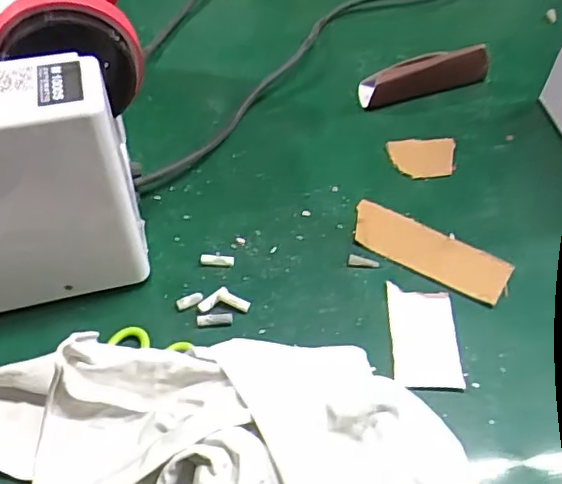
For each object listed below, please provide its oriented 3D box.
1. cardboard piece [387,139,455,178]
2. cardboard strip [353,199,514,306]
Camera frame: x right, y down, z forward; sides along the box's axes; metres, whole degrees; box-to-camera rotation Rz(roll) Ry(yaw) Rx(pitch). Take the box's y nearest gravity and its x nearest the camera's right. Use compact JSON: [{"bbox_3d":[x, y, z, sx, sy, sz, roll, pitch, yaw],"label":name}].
[{"bbox_3d":[0.114,-0.068,0.475,0.053,0.007,0.038,-1,49,0],"label":"cardboard piece"},{"bbox_3d":[0.102,0.005,0.417,0.113,0.004,0.042,27,55,22],"label":"cardboard strip"}]

